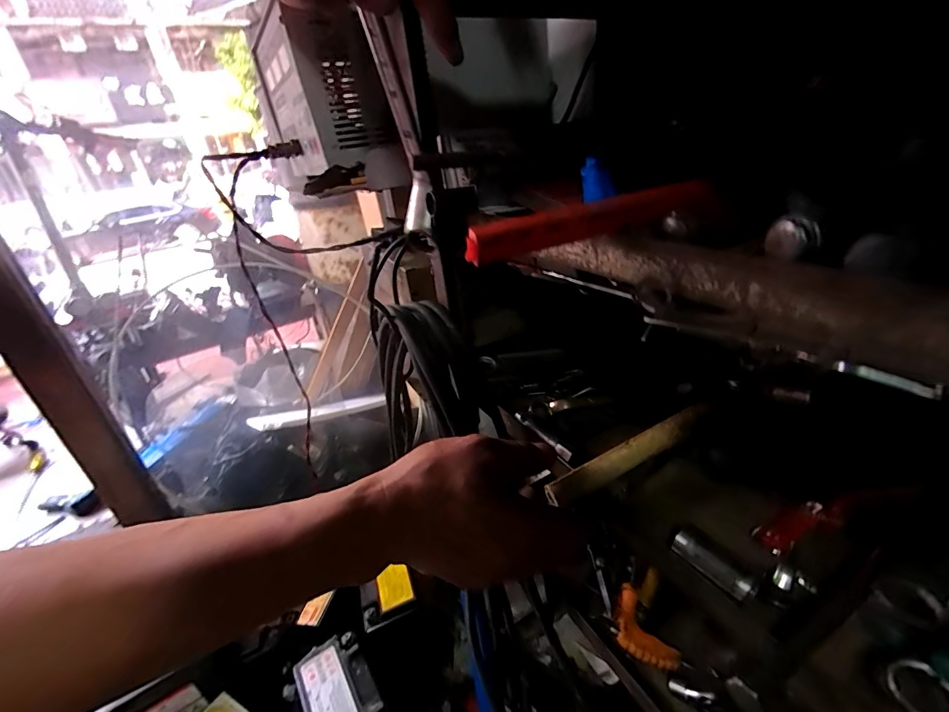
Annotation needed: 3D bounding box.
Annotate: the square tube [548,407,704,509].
[{"bbox_3d":[0.127,0.075,0.324,0.160,0.013,0.015,-22,29,-17],"label":"square tube"}]

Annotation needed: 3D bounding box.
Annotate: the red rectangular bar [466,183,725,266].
[{"bbox_3d":[0.069,-0.072,0.219,0.151,0.019,0.024,-11,27,-7],"label":"red rectangular bar"}]

